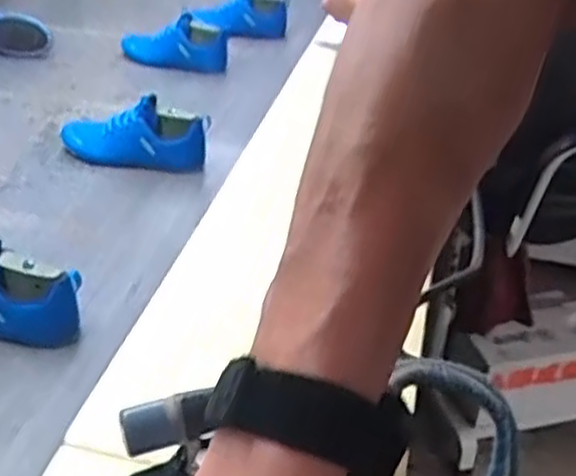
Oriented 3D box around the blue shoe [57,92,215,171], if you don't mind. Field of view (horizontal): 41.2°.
[{"bbox_3d":[-0.230,-0.157,1.125,0.227,0.081,0.091,3,33,4],"label":"blue shoe"}]

